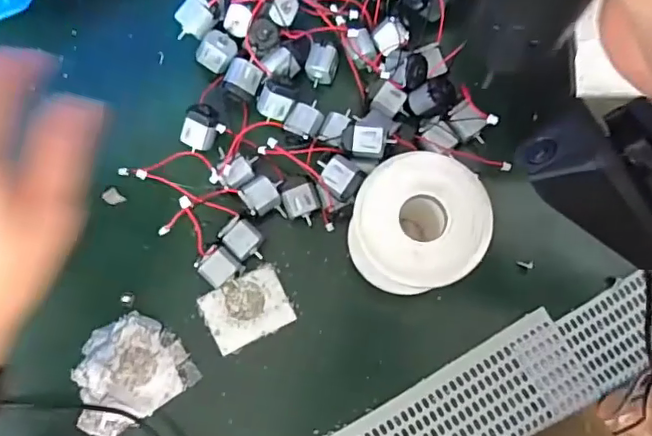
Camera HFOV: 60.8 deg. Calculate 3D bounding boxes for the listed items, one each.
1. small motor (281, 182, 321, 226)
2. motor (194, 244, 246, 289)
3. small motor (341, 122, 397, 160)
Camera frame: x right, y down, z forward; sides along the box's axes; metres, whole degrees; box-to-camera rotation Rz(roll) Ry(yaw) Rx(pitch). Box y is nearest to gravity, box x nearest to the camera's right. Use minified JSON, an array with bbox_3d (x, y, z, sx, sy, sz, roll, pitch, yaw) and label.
[{"bbox_3d":[-0.013,-0.007,0.315,0.019,0.014,0.021,-17,78,-3],"label":"small motor"},{"bbox_3d":[-0.059,0.027,0.309,0.019,0.015,0.020,42,82,10],"label":"motor"},{"bbox_3d":[0.023,-0.041,0.308,0.028,0.020,0.018,6,78,3],"label":"small motor"}]

